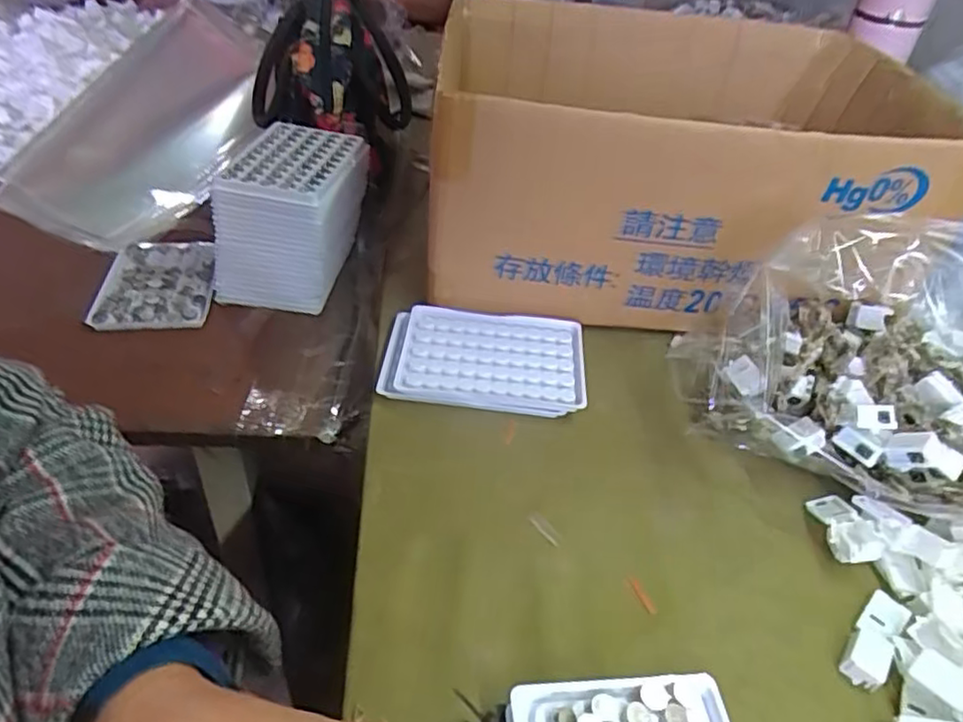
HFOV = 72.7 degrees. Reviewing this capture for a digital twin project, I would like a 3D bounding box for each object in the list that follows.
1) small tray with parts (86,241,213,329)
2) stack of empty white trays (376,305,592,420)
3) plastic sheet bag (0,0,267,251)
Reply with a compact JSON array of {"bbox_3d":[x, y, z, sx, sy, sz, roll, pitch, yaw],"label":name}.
[{"bbox_3d":[-0.286,-0.071,0.584,0.093,0.015,0.125,-4,42,-11],"label":"small tray with parts"},{"bbox_3d":[0.002,-0.001,0.475,0.142,0.022,0.089,6,41,0],"label":"stack of empty white trays"},{"bbox_3d":[-0.381,-0.275,0.750,0.224,0.081,0.396,5,54,0],"label":"plastic sheet bag"}]

